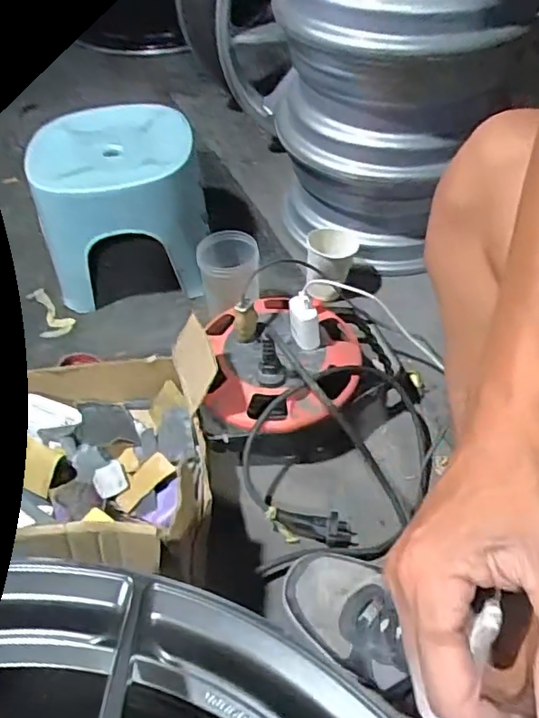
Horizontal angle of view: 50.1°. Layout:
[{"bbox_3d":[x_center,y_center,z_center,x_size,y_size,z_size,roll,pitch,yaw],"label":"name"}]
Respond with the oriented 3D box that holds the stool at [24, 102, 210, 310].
[{"bbox_3d":[-0.207,-0.223,0.853,0.218,0.216,0.198,-9,50,-3],"label":"stool"}]

